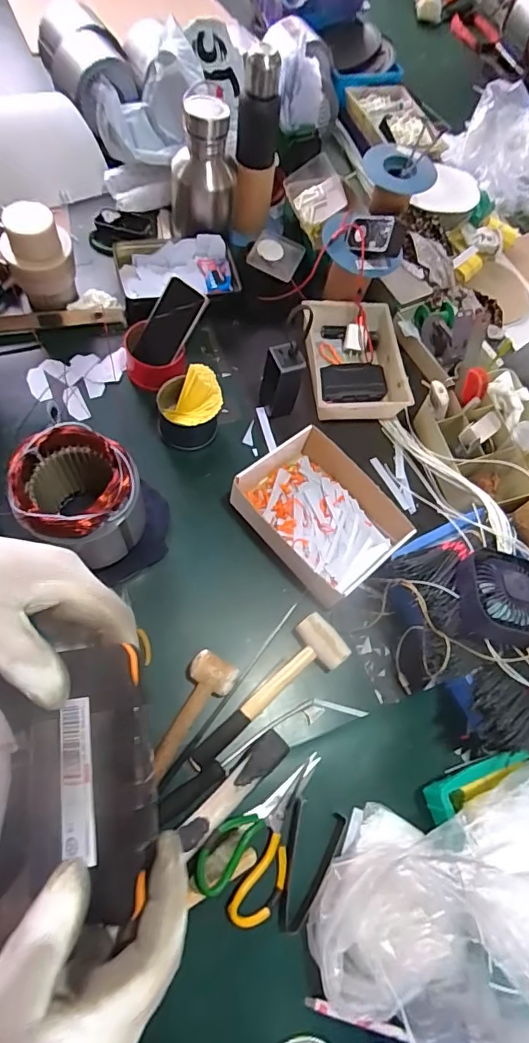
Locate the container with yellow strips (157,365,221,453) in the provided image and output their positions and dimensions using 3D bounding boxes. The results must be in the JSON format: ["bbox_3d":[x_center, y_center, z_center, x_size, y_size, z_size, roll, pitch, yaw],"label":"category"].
[{"bbox_3d":[-0.125,-0.187,0.810,0.099,0.106,0.105,-10,69,-12],"label":"container with yellow strips"}]

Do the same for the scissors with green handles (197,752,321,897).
[{"bbox_3d":[-0.002,0.368,0.610,0.200,0.023,0.054,-31,73,-30],"label":"scissors with green handles"}]

